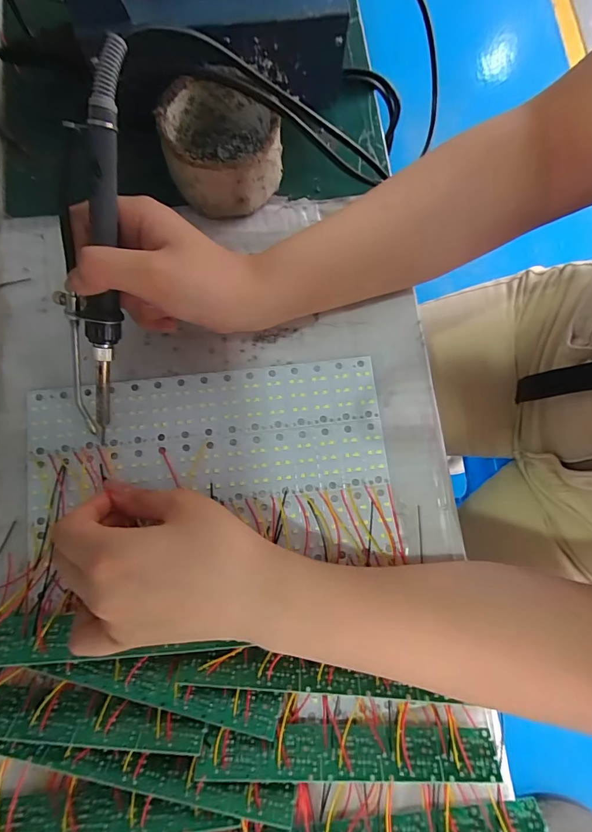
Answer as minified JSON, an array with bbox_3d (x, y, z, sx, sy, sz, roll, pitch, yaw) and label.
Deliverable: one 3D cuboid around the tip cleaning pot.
[{"bbox_3d":[-0.052,-0.196,0.298,0.079,0.049,0.083,0,80,-1],"label":"tip cleaning pot"}]

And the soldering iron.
[{"bbox_3d":[-0.116,-0.086,0.238,0.037,0.027,0.209,16,115,2],"label":"soldering iron"}]

